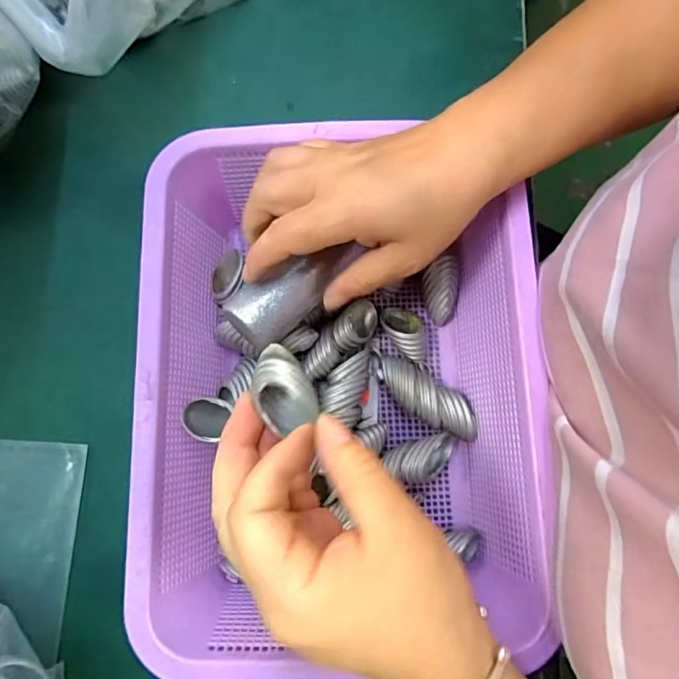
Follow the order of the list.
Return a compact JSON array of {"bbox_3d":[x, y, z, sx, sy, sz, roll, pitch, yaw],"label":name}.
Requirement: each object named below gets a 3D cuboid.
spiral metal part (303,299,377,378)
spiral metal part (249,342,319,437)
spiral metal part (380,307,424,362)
[{"bbox_3d":[0.001,0.000,0.335,0.024,0.023,0.064,43,82,7],"label":"spiral metal part"},{"bbox_3d":[-0.026,0.021,0.211,0.025,0.020,0.037,-27,81,-5],"label":"spiral metal part"},{"bbox_3d":[0.044,-0.004,0.338,0.029,0.022,0.038,2,79,0],"label":"spiral metal part"}]

